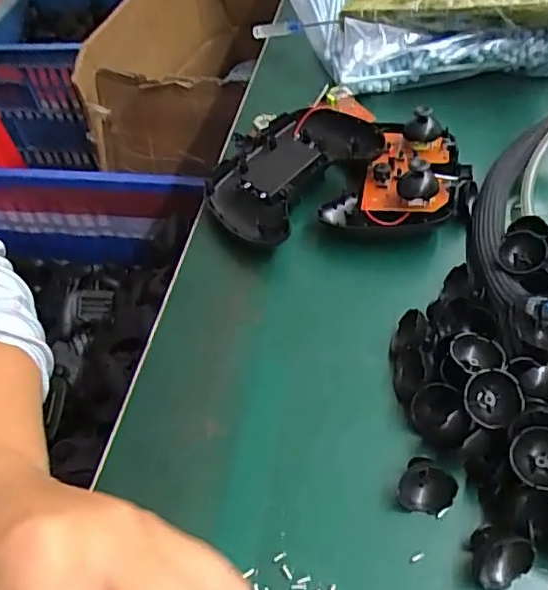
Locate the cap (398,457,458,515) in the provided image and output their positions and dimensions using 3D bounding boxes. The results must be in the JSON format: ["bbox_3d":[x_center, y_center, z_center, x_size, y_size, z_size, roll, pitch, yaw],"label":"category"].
[{"bbox_3d":[0.072,0.093,0.274,0.025,0.012,0.026,24,85,14],"label":"cap"}]

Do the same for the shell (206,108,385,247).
[{"bbox_3d":[0.007,-0.088,0.416,0.125,0.039,0.099,-38,56,-24],"label":"shell"}]

